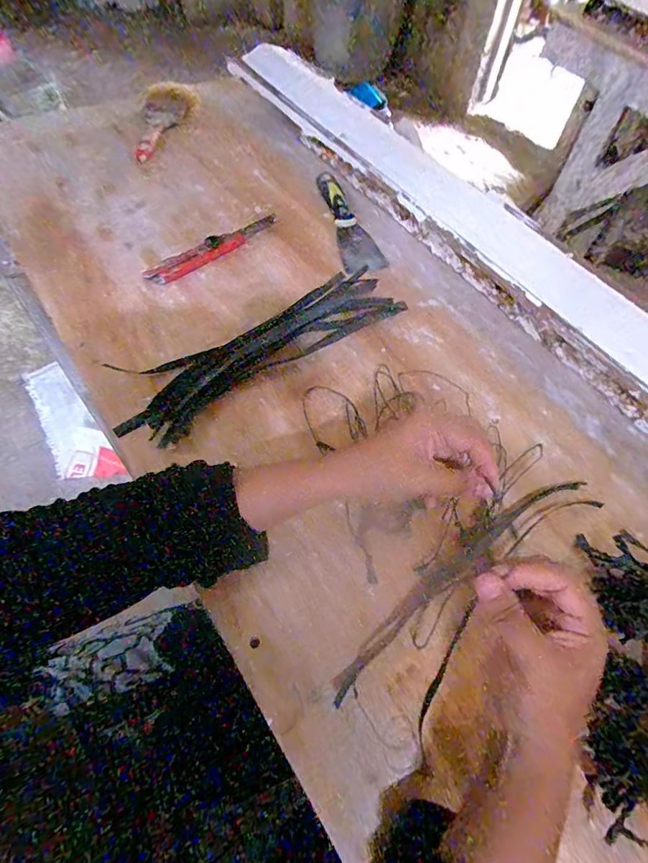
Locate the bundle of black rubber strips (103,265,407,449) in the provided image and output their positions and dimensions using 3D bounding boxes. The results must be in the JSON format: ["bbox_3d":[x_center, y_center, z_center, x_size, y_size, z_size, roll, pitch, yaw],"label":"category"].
[{"bbox_3d":[-0.063,-0.099,0.495,0.335,0.027,0.101,-31,67,-20],"label":"bundle of black rubber strips"}]

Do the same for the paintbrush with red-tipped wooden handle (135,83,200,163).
[{"bbox_3d":[-0.252,-0.494,0.720,0.079,0.024,0.210,1,58,-4],"label":"paintbrush with red-tipped wooden handle"}]

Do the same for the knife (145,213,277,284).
[{"bbox_3d":[-0.137,-0.235,0.579,0.192,0.010,0.037,-38,69,-23],"label":"knife"}]

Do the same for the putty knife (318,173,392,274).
[{"bbox_3d":[0.038,-0.293,0.624,0.057,0.025,0.192,-10,61,-10],"label":"putty knife"}]

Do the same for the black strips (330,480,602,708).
[{"bbox_3d":[0.128,0.122,0.391,0.303,0.010,0.039,-30,66,-21],"label":"black strips"}]

